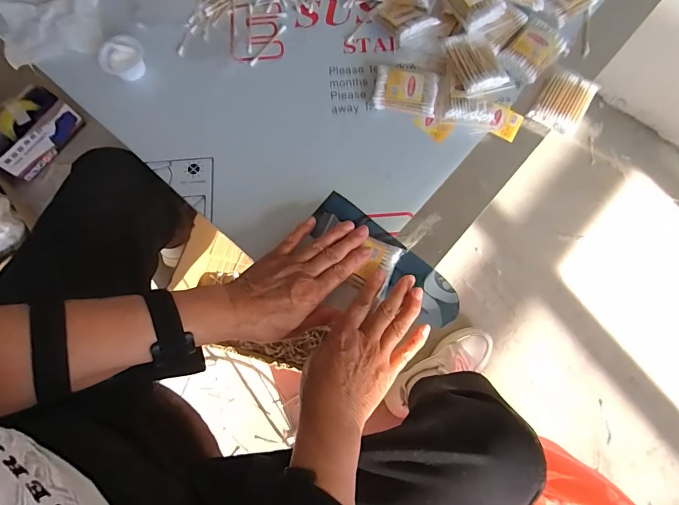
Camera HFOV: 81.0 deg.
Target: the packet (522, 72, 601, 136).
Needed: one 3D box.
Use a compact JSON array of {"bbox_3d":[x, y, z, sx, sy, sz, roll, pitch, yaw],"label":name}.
[{"bbox_3d":[0.272,-0.180,0.488,0.054,0.029,0.077,35,78,10],"label":"packet"}]

